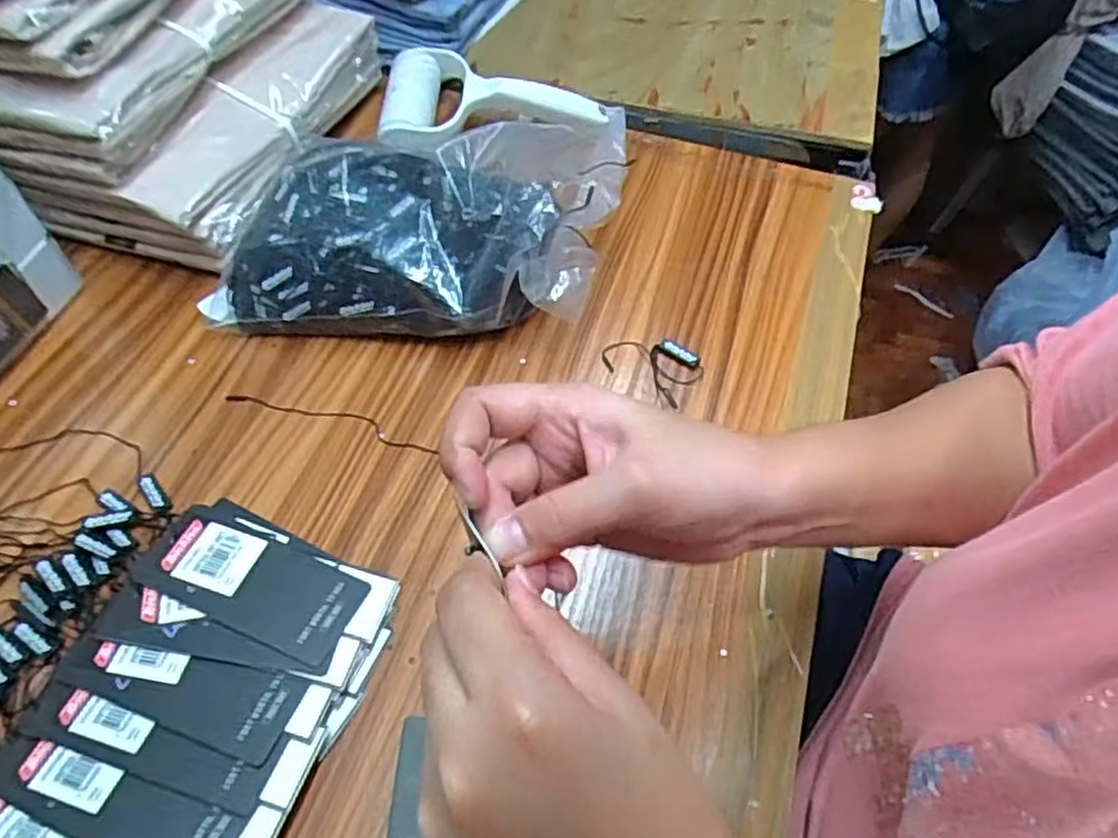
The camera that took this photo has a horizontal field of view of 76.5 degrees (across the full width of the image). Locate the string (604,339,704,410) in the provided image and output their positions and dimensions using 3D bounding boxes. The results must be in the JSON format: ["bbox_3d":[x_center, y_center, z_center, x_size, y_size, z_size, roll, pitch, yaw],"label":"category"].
[{"bbox_3d":[0.062,-0.039,0.460,0.060,0.007,0.048,32,60,19],"label":"string"}]

